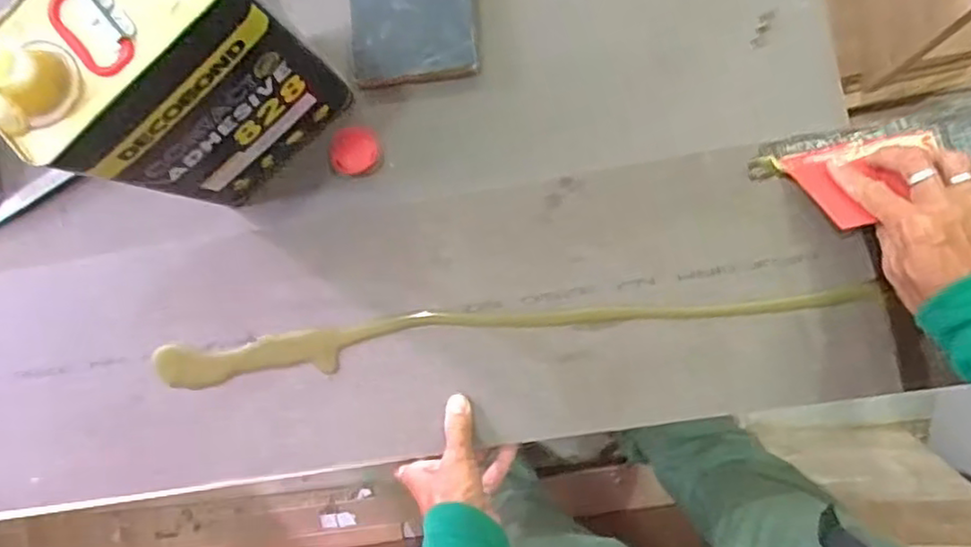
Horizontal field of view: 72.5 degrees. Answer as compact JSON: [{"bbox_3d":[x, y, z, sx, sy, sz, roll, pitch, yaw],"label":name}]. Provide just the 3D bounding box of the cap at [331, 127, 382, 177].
[{"bbox_3d":[-0.124,-0.116,0.626,0.046,0.010,0.043,0,91,6],"label":"cap"}]

